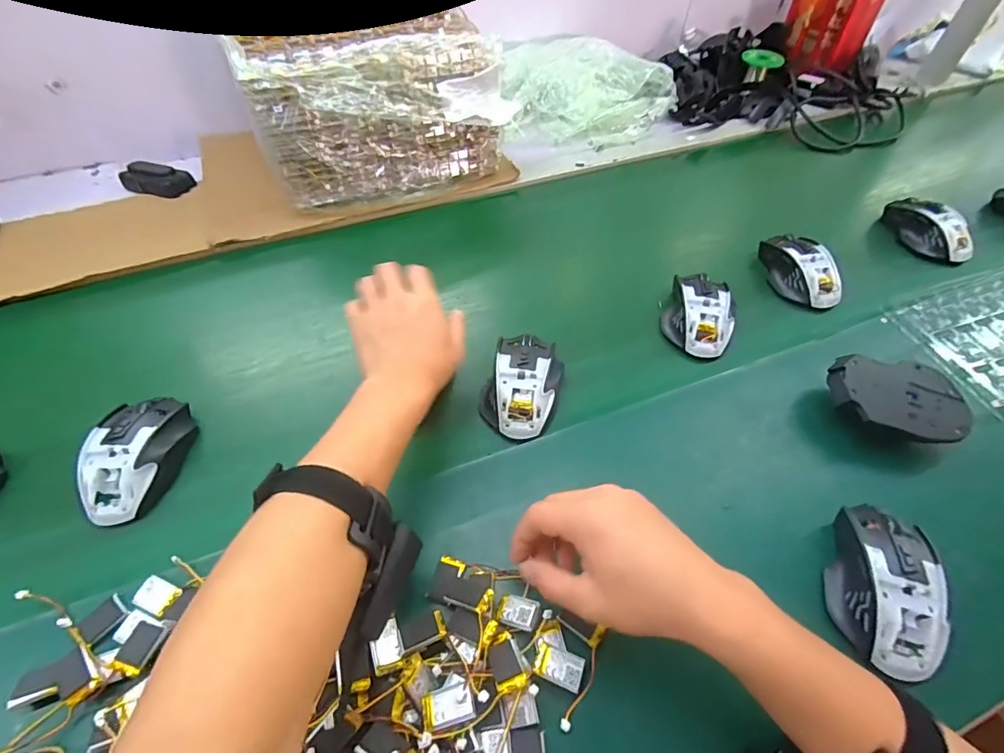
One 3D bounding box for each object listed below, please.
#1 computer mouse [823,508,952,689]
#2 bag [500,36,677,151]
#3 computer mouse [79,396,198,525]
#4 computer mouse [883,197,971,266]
[{"bbox_3d":[0.281,0.152,0.341,0.071,0.046,0.116,18,55,12],"label":"computer mouse"},{"bbox_3d":[0.140,-0.468,0.769,0.283,0.082,0.195,12,54,8],"label":"bag"},{"bbox_3d":[-0.316,0.067,0.402,0.066,0.034,0.109,0,54,-1],"label":"computer mouse"},{"bbox_3d":[0.551,-0.190,0.604,0.048,0.051,0.117,-15,55,-12],"label":"computer mouse"}]

